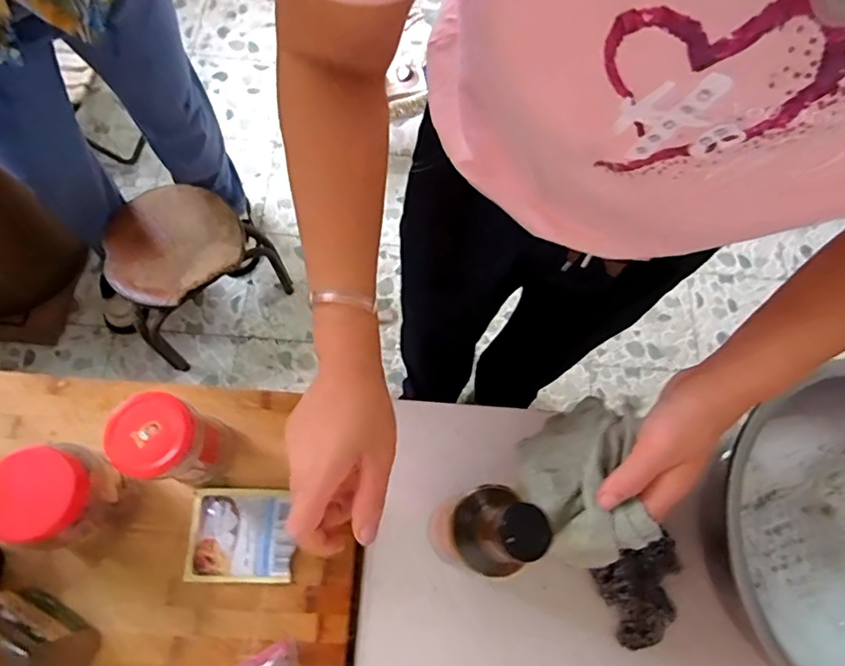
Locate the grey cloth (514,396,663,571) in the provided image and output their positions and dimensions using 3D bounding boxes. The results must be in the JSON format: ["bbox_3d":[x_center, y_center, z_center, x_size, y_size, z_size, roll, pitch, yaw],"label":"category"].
[{"bbox_3d":[0.121,0.104,0.406,0.085,0.064,0.127,2,70,-2],"label":"grey cloth"}]

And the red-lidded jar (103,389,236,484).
[{"bbox_3d":[-0.213,0.100,0.475,0.061,0.144,0.062,1,70,-2],"label":"red-lidded jar"}]

